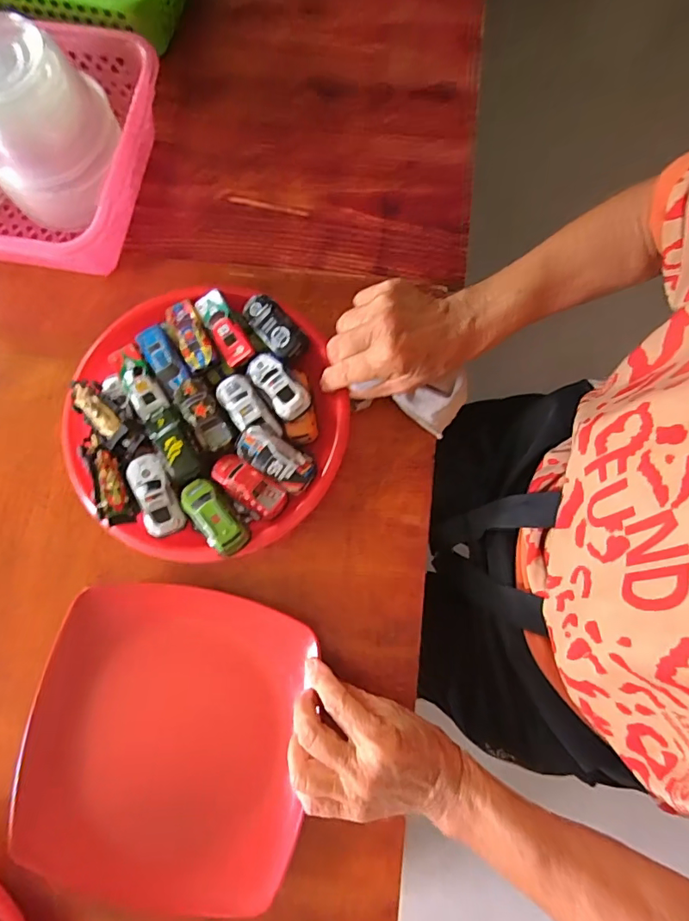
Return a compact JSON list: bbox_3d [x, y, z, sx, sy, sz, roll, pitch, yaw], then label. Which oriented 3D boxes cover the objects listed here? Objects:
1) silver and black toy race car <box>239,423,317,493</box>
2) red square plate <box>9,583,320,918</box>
[{"bbox_3d":[-0.052,-0.002,0.381,0.062,0.015,0.030,34,81,-7],"label":"silver and black toy race car"},{"bbox_3d":[-0.132,0.203,0.372,0.198,0.025,0.205,5,79,2],"label":"red square plate"}]

